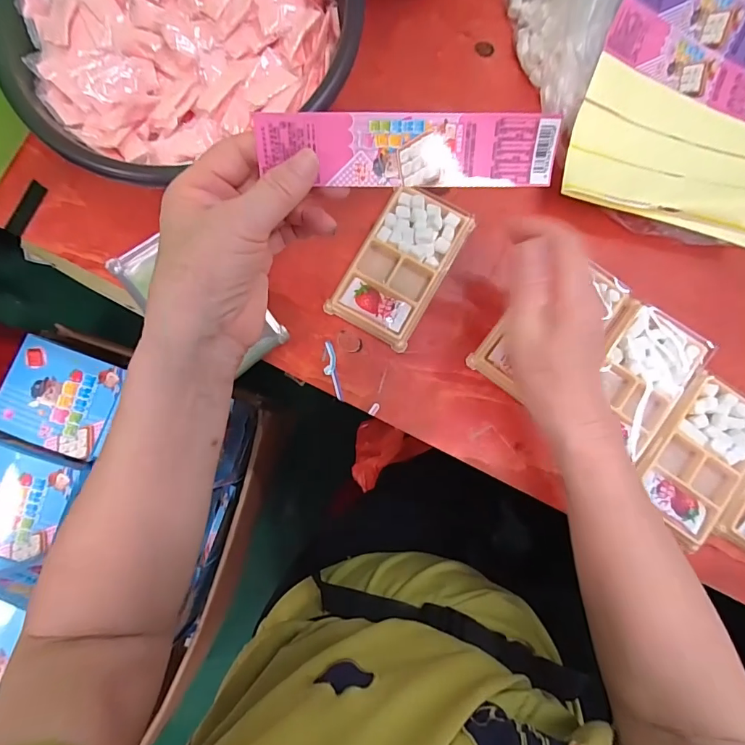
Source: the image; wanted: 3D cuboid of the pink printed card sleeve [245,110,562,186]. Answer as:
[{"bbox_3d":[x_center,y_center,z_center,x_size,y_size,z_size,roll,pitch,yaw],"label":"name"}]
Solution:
[{"bbox_3d":[0.021,-0.125,0.246,0.164,0.006,0.038,-1,116,-2],"label":"pink printed card sleeve"}]

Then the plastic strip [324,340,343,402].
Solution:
[{"bbox_3d":[-0.036,-0.001,0.381,0.011,0.006,0.053,-9,84,-1],"label":"plastic strip"}]

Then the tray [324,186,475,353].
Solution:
[{"bbox_3d":[0.026,-0.095,0.387,0.078,0.012,0.133,31,85,3],"label":"tray"}]

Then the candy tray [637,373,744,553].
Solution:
[{"bbox_3d":[0.278,0.071,0.370,0.075,0.013,0.128,33,85,3],"label":"candy tray"}]

